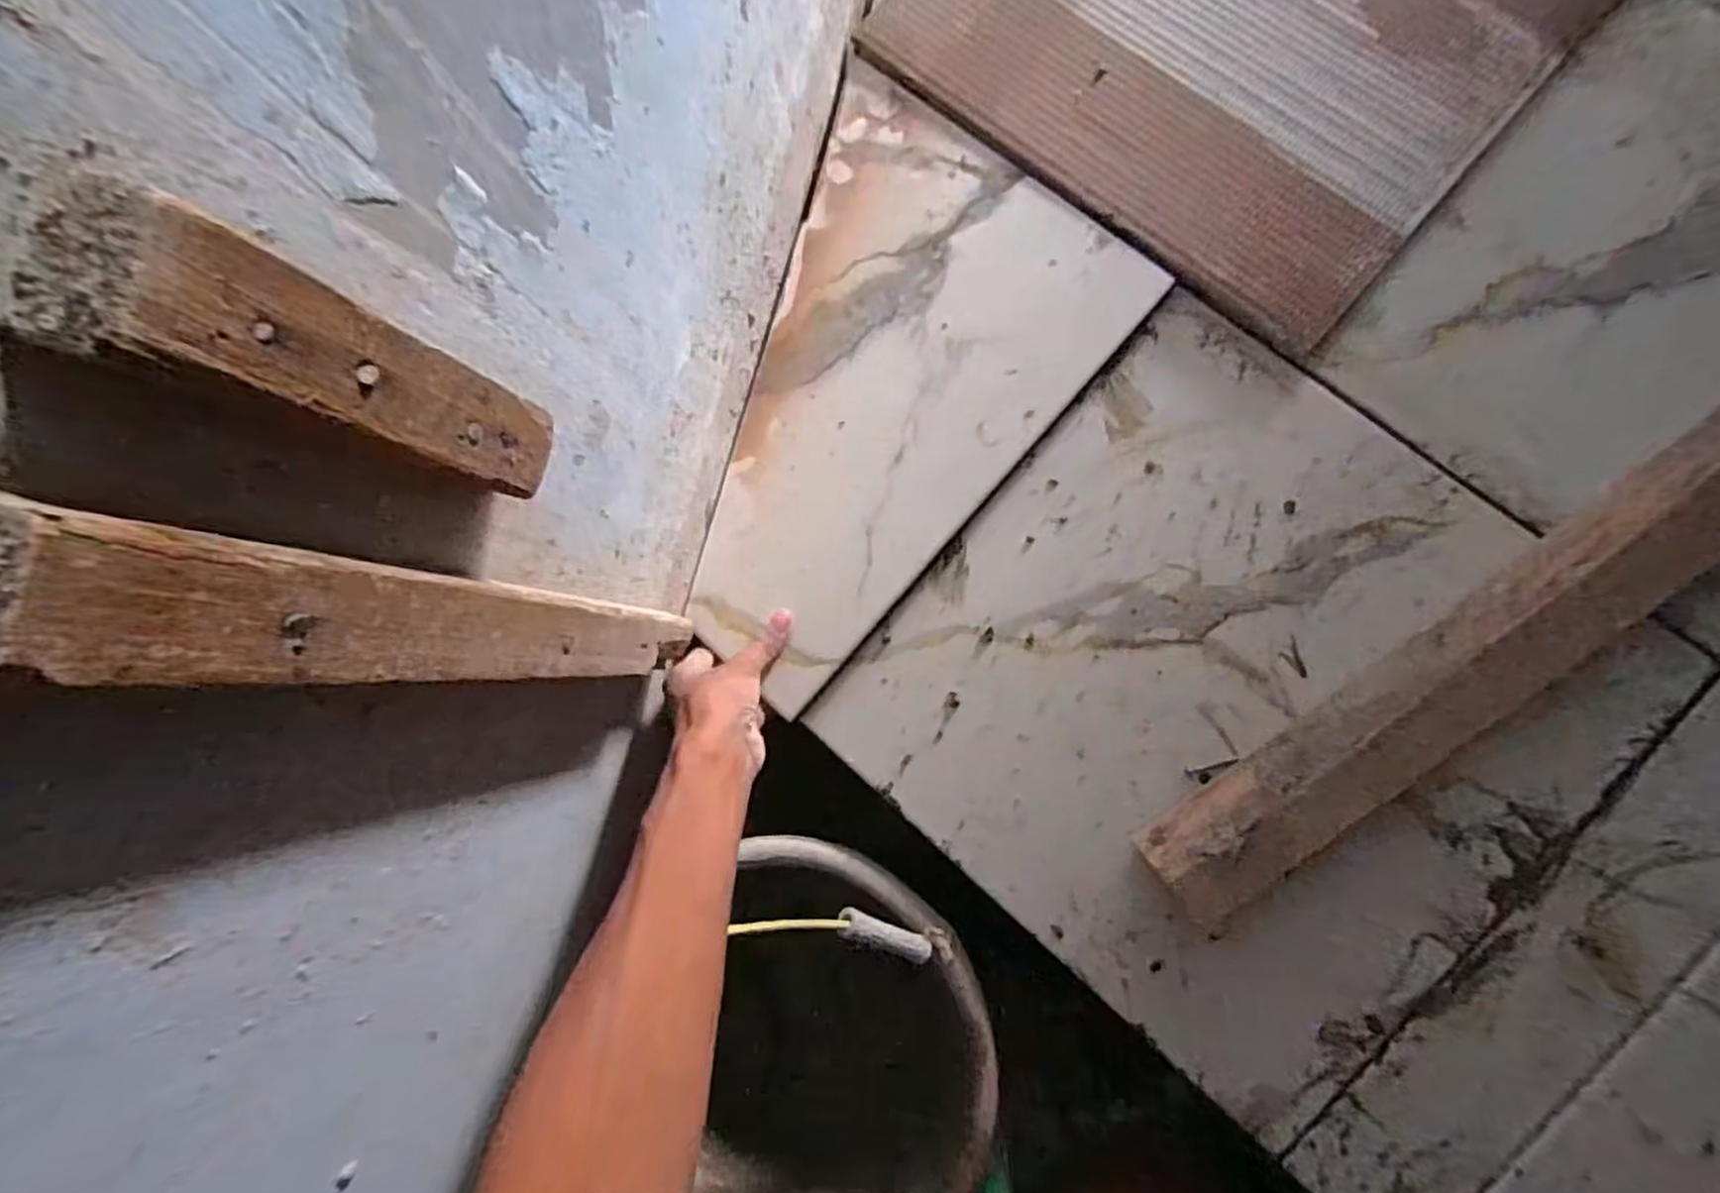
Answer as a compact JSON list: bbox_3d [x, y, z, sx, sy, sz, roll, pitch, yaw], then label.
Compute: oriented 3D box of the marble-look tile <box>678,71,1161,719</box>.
[{"bbox_3d":[-0.011,-0.151,0.527,0.256,0.011,0.386,41,92,9],"label":"marble-look tile"}]

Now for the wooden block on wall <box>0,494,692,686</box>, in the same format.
[{"bbox_3d":[-0.148,0.014,0.305,0.019,0.339,0.037,13,86,10],"label":"wooden block on wall"}]

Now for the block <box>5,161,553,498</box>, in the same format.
[{"bbox_3d":[-0.146,-0.063,0.220,0.023,0.145,0.034,16,87,9],"label":"block"}]

